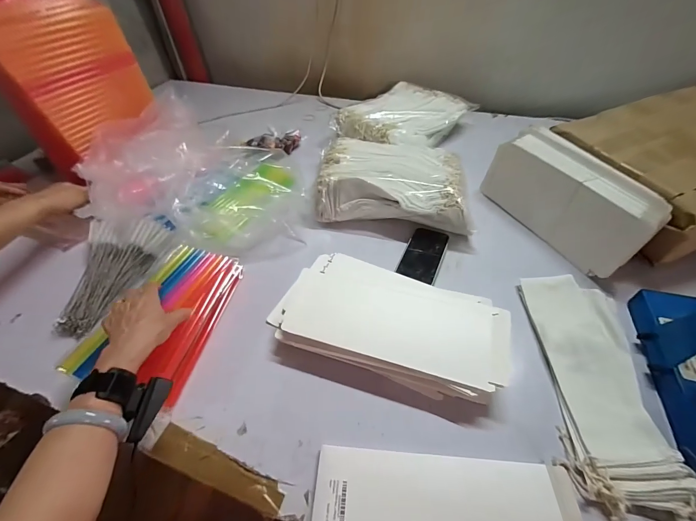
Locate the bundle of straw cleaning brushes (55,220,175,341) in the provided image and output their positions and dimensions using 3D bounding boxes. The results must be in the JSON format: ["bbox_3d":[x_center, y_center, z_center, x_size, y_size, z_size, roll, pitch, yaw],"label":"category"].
[{"bbox_3d":[-0.485,0.023,0.614,0.198,0.055,0.265,5,58,3],"label":"bundle of straw cleaning brushes"}]

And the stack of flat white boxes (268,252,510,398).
[{"bbox_3d":[0.069,0.098,0.515,0.351,0.057,0.175,14,50,14],"label":"stack of flat white boxes"}]

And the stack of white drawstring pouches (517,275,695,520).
[{"bbox_3d":[0.362,0.170,0.452,0.140,0.043,0.345,6,49,7],"label":"stack of white drawstring pouches"}]

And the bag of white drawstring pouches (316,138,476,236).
[{"bbox_3d":[0.115,-0.210,0.753,0.356,0.088,0.302,10,49,10],"label":"bag of white drawstring pouches"}]

